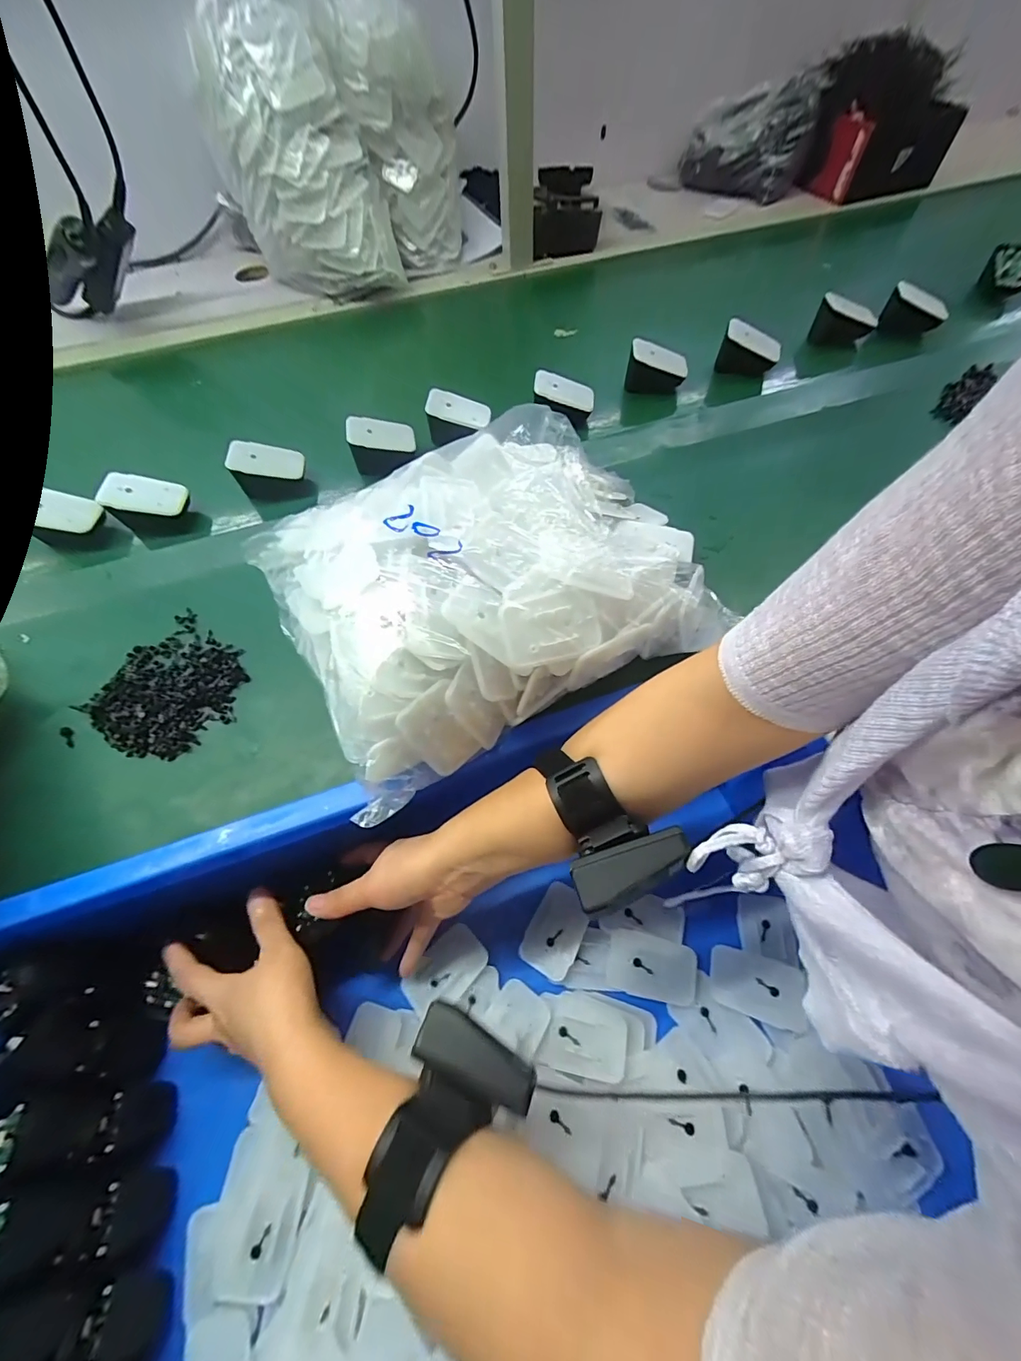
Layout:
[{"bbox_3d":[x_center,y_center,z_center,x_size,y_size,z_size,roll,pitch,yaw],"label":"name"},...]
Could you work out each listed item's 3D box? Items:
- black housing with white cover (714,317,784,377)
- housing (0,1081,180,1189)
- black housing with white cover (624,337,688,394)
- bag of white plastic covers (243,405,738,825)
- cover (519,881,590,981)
[{"bbox_3d":[0.291,-0.402,0.548,0.068,0.055,0.021,11,63,7],"label":"black housing with white cover"},{"bbox_3d":[-0.302,0.318,0.314,0.061,0.107,0.047,-29,47,17],"label":"housing"},{"bbox_3d":[0.175,-0.377,0.541,0.068,0.051,0.028,5,62,4],"label":"black housing with white cover"},{"bbox_3d":[-0.007,-0.090,0.347,0.313,0.108,0.230,-27,65,-12],"label":"bag of white plastic covers"},{"bbox_3d":[0.041,0.219,0.396,0.043,0.007,0.069,27,66,15],"label":"cover"}]

